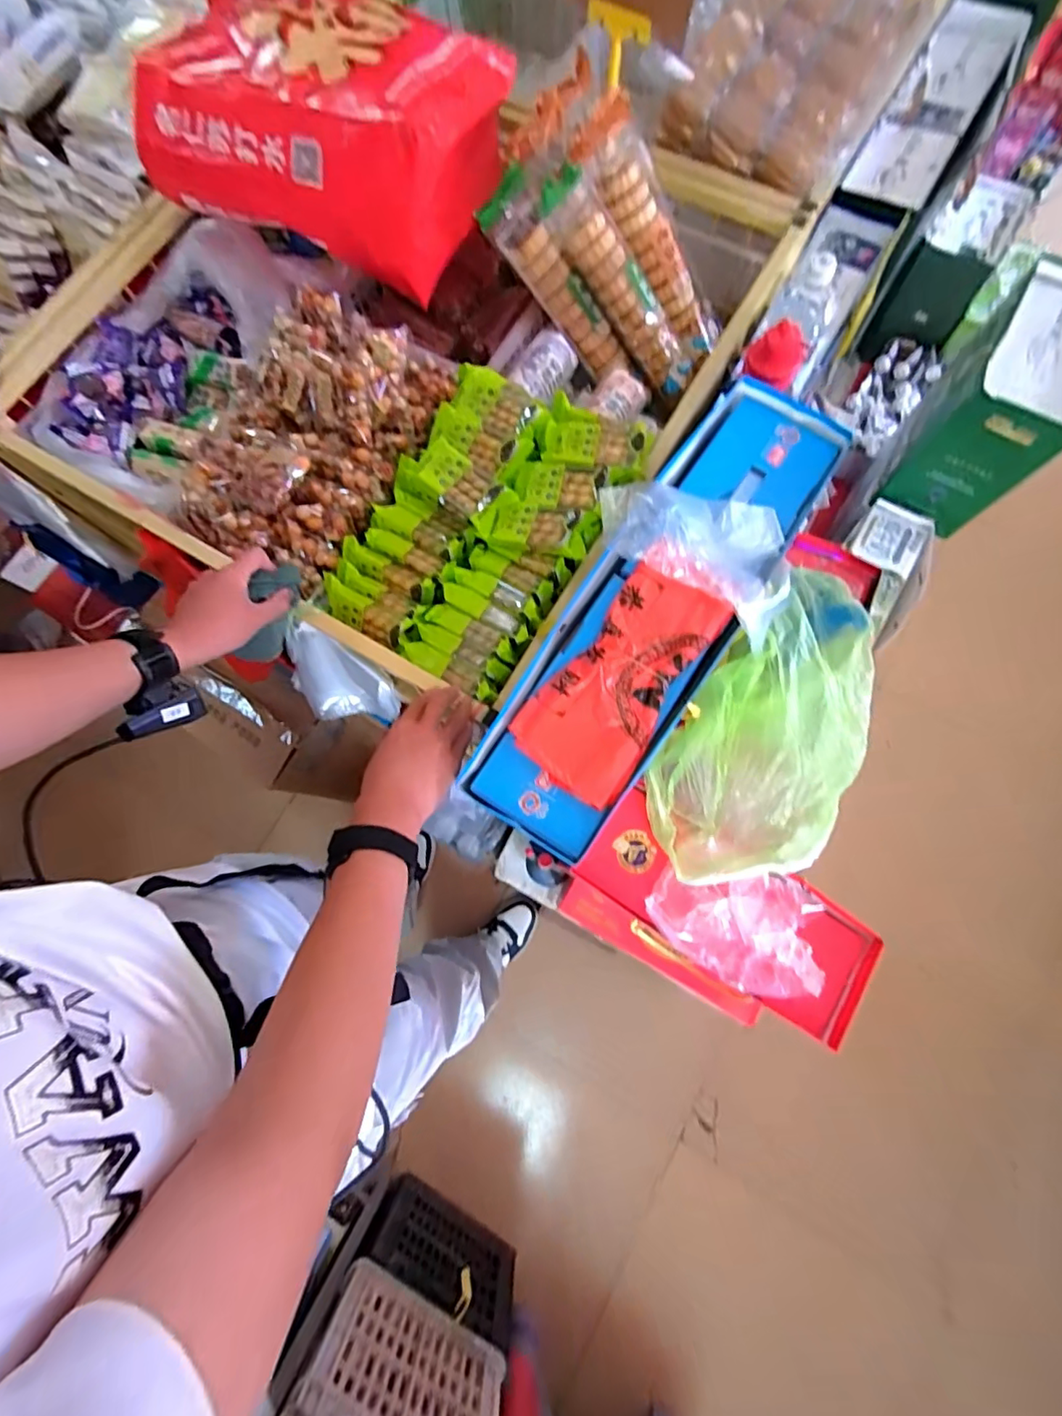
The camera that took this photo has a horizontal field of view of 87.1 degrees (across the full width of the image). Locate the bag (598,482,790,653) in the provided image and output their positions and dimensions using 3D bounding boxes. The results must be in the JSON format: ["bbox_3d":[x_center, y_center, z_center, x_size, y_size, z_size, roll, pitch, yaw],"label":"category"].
[{"bbox_3d":[0.174,-0.179,0.563,0.210,0.031,0.133,34,79,9],"label":"bag"}]

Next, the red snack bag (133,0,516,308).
[{"bbox_3d":[-0.252,-0.759,0.712,0.412,0.129,0.294,28,78,8],"label":"red snack bag"}]

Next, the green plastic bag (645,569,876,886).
[{"bbox_3d":[0.289,0.033,0.650,0.209,0.140,0.378,33,79,9],"label":"green plastic bag"}]

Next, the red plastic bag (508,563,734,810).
[{"bbox_3d":[0.089,-0.026,0.537,0.114,0.020,0.228,38,80,10],"label":"red plastic bag"}]

